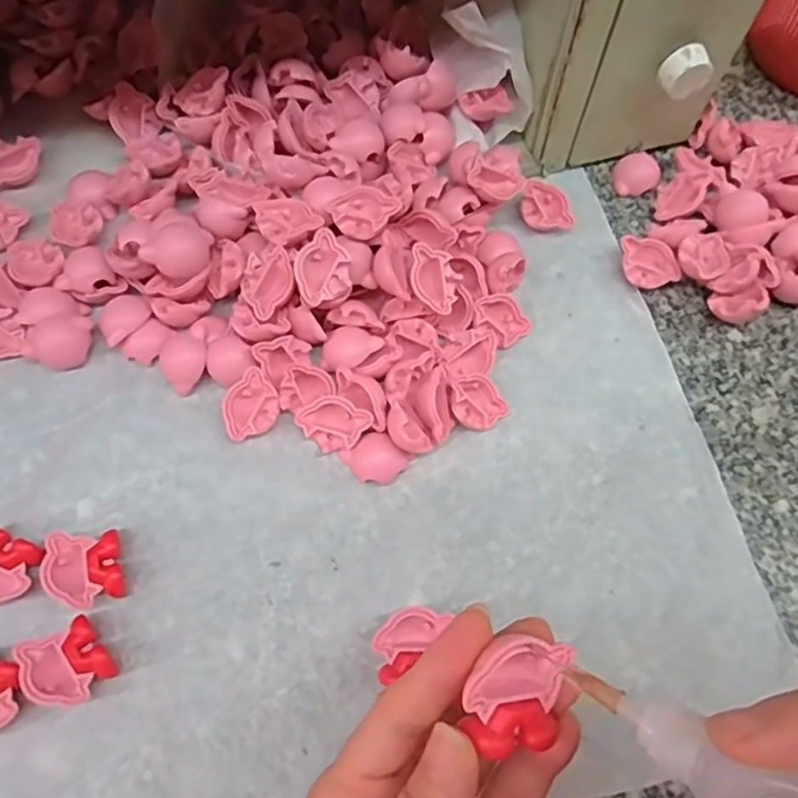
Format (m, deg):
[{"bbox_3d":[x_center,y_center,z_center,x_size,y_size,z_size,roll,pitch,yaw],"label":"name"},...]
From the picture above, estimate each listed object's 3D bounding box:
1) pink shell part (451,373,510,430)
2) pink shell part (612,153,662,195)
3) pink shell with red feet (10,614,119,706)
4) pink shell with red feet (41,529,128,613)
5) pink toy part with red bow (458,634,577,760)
[{"bbox_3d":[0.042,0.001,0.338,0.031,0.007,0.031,5,80,-29],"label":"pink shell part"},{"bbox_3d":[0.150,-0.143,0.406,0.026,0.011,0.028,1,68,-1],"label":"pink shell part"},{"bbox_3d":[-0.146,0.117,0.283,0.032,0.013,0.035,-30,71,-13],"label":"pink shell with red feet"},{"bbox_3d":[-0.147,0.080,0.301,0.031,0.018,0.036,-11,68,-6],"label":"pink shell with red feet"},{"bbox_3d":[0.035,0.089,0.193,0.032,0.017,0.033,1,68,-1],"label":"pink toy part with red bow"}]

